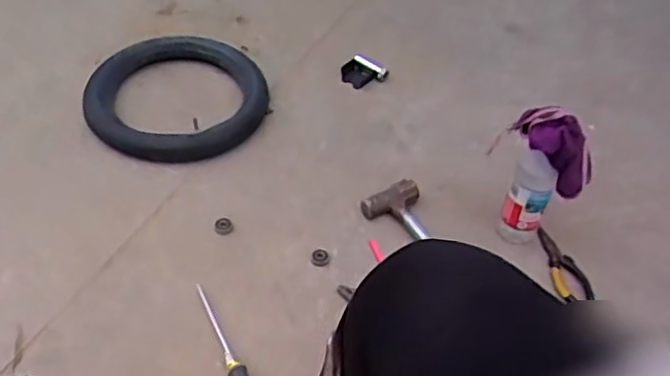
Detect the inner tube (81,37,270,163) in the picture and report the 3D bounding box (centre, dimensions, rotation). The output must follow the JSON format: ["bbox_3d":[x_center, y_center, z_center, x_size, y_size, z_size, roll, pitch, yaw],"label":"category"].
[{"bbox_3d":[-0.283,-0.180,1.193,0.299,0.045,0.286,2,46,-3],"label":"inner tube"}]

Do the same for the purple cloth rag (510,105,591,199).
[{"bbox_3d":[0.313,-0.058,0.926,0.056,0.093,0.117,-32,57,-30],"label":"purple cloth rag"}]

